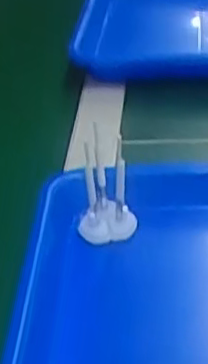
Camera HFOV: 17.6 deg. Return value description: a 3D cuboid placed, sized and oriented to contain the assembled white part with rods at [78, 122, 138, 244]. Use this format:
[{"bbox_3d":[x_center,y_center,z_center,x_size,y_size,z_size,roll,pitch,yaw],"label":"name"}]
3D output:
[{"bbox_3d":[0.000,0.002,0.448,0.038,0.070,0.047,-6,37,0],"label":"assembled white part with rods"}]

